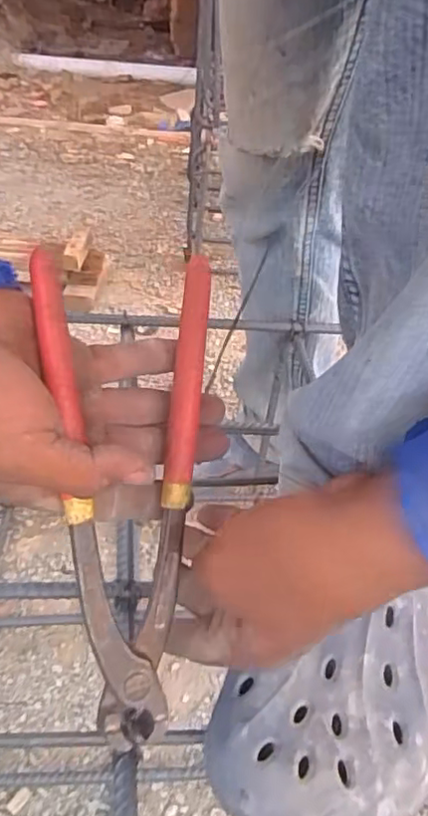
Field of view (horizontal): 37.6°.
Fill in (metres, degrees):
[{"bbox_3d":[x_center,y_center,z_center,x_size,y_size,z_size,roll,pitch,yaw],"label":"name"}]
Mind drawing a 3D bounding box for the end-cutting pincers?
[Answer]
[{"bbox_3d":[-0.039,0.041,0.286,0.077,0.219,0.024,-1,0,-10],"label":"end-cutting pincers"}]

